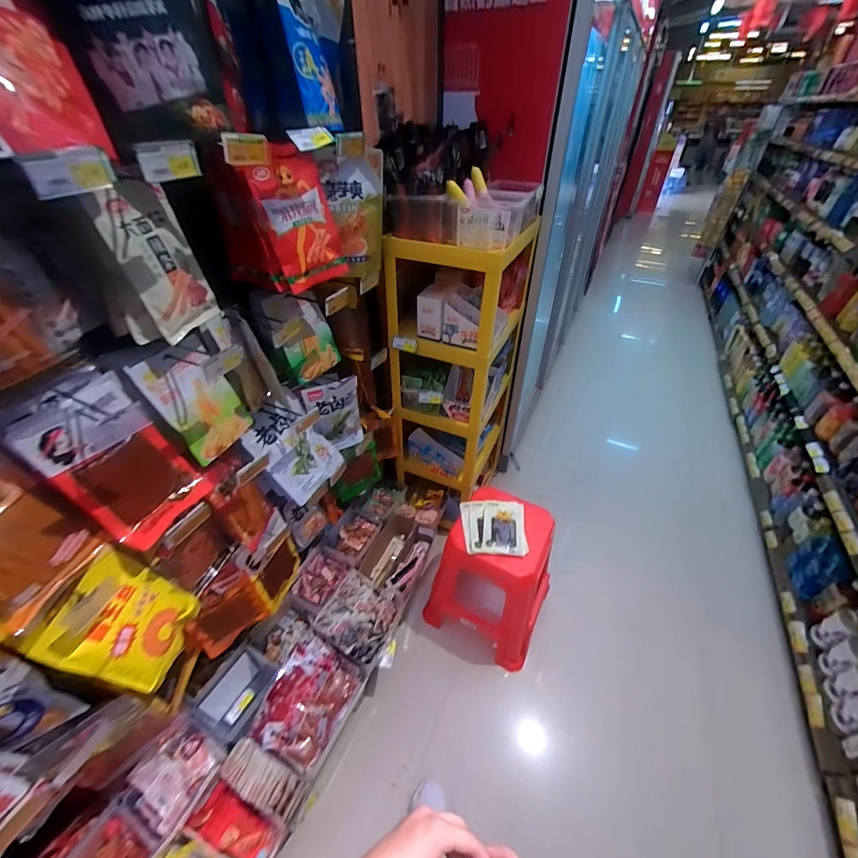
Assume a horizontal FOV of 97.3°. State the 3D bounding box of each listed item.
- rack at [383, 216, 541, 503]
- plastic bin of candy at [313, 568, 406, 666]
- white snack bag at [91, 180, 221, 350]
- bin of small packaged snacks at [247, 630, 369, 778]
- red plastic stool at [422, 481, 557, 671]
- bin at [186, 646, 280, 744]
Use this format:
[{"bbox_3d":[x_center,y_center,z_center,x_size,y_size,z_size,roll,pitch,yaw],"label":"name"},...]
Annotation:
[{"bbox_3d":[0.112,-0.258,1.447,0.354,0.972,0.465,16,43,17],"label":"rack"},{"bbox_3d":[-0.225,0.624,1.257,0.231,0.104,0.234,17,43,18],"label":"plastic bin of candy"},{"bbox_3d":[-0.473,-0.289,0.675,0.055,0.233,0.141,3,41,3],"label":"white snack bag"},{"bbox_3d":[-0.342,0.788,1.099,0.213,0.133,0.287,15,43,16],"label":"bin of small packaged snacks"},{"bbox_3d":[0.250,0.488,1.377,0.374,0.491,0.380,20,44,21],"label":"red plastic stool"},{"bbox_3d":[-0.546,0.782,1.106,0.185,0.150,0.214,15,43,17],"label":"bin"}]

